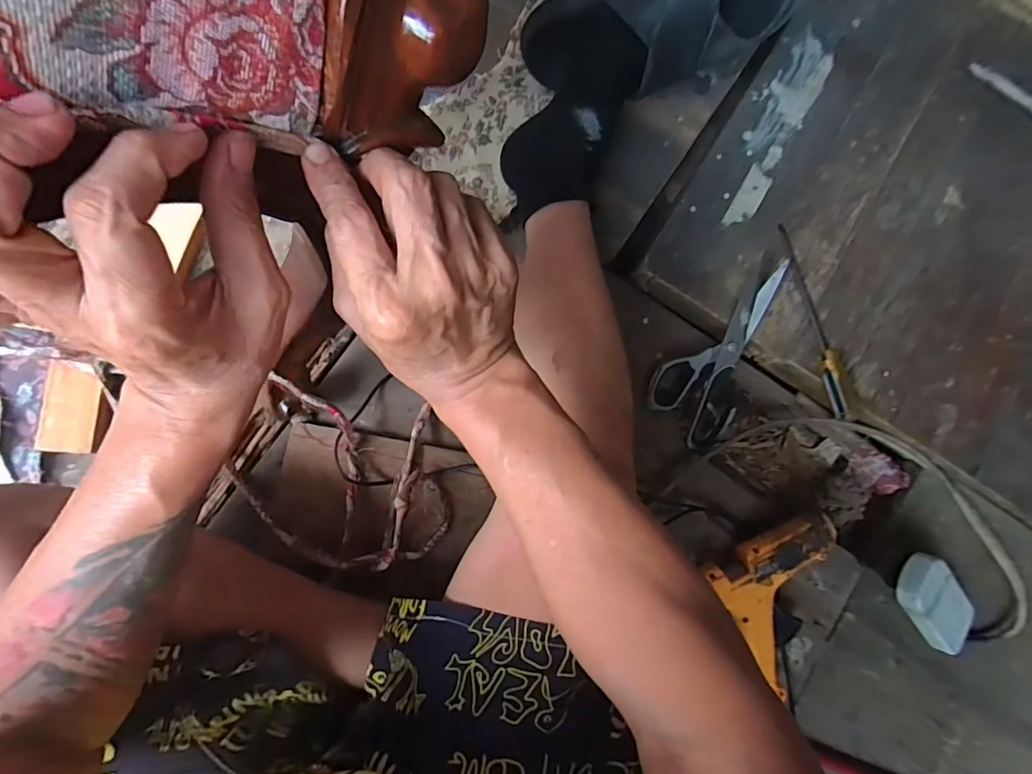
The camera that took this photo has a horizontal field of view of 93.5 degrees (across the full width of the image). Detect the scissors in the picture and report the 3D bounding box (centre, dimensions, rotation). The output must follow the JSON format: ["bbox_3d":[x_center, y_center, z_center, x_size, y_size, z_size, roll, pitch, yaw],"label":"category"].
[{"bbox_3d":[0.242,-0.035,0.539,0.098,0.022,0.207,42,94,2],"label":"scissors"}]

